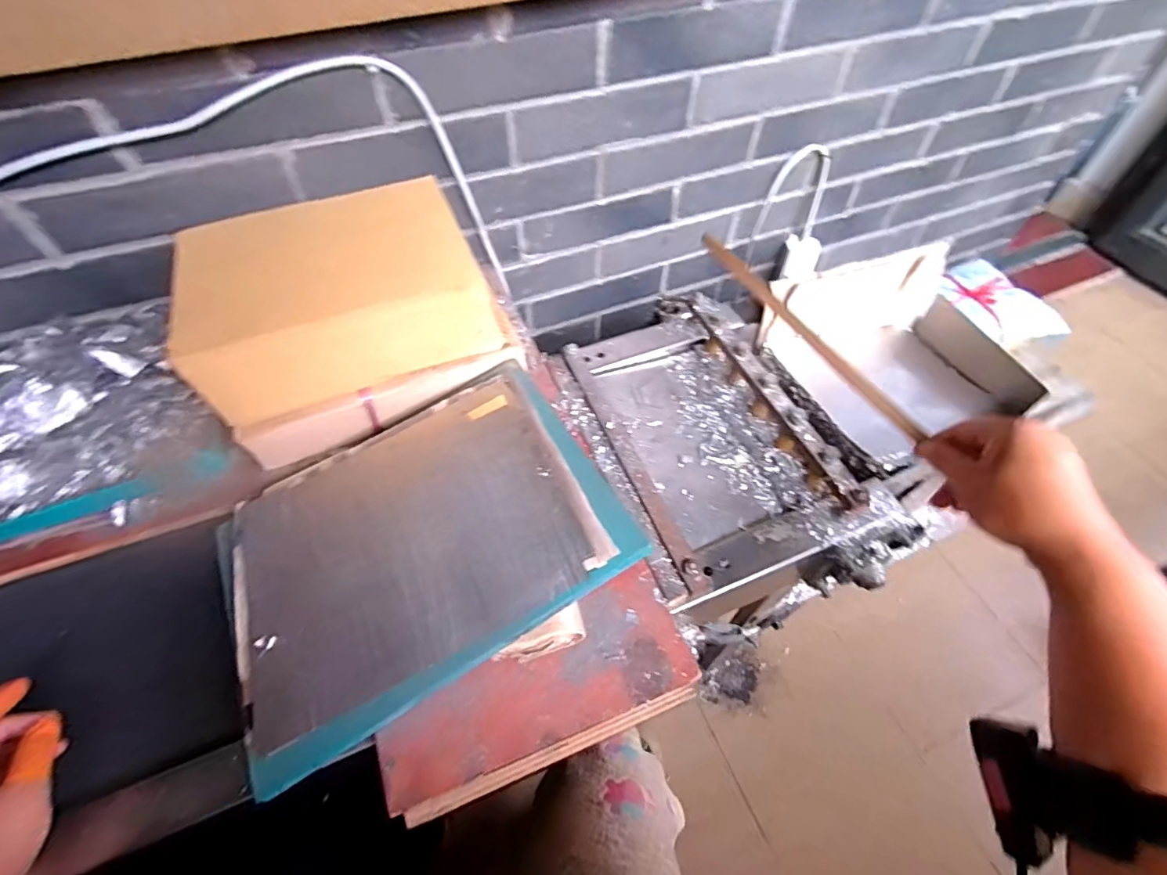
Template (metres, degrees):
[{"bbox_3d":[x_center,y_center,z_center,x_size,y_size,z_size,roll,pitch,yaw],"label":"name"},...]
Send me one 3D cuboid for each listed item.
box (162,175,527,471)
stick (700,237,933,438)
[{"bbox_3d":[-0.224,-0.122,0.515,0.260,0.130,0.205,-25,58,-16],"label":"box"},{"bbox_3d":[0.185,-0.094,0.449,0.010,0.014,0.251,-29,67,-18],"label":"stick"}]

